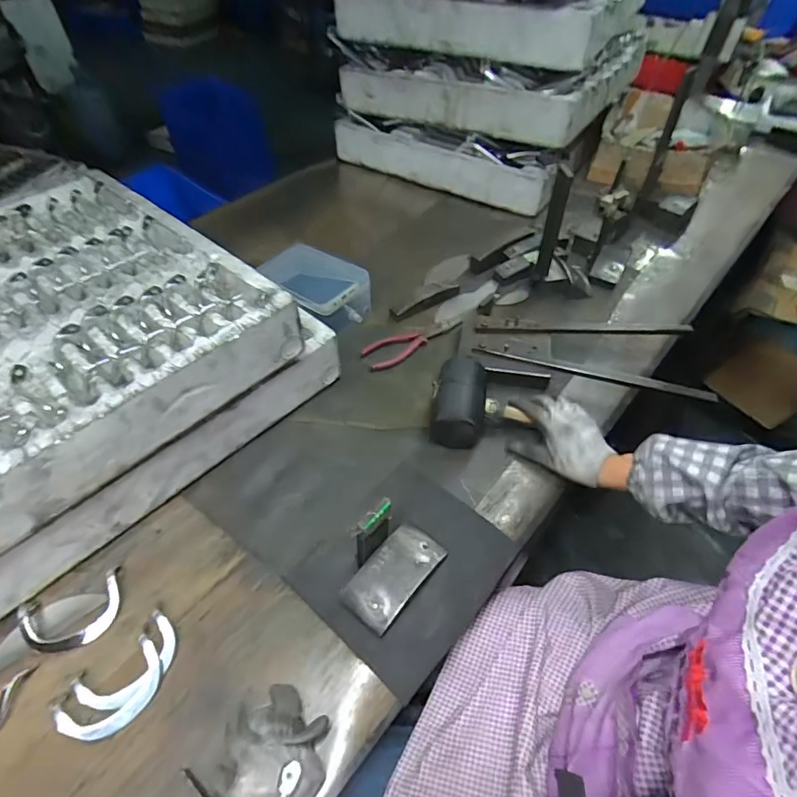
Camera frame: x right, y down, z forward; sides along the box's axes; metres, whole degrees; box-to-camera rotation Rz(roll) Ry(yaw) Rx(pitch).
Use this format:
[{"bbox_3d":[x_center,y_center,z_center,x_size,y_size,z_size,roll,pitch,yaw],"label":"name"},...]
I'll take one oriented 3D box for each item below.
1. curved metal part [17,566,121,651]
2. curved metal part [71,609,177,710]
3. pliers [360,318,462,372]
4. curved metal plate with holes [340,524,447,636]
[{"bbox_3d":[-0.344,0.228,0.504,0.092,0.019,0.067,-24,53,-18],"label":"curved metal part"},{"bbox_3d":[-0.265,0.261,0.466,0.090,0.018,0.054,-35,57,-25],"label":"curved metal part"},{"bbox_3d":[0.025,-0.094,0.779,0.180,0.014,0.055,-29,55,-21],"label":"pliers"},{"bbox_3d":[-0.003,0.186,0.513,0.060,0.021,0.114,32,57,25],"label":"curved metal plate with holes"}]

